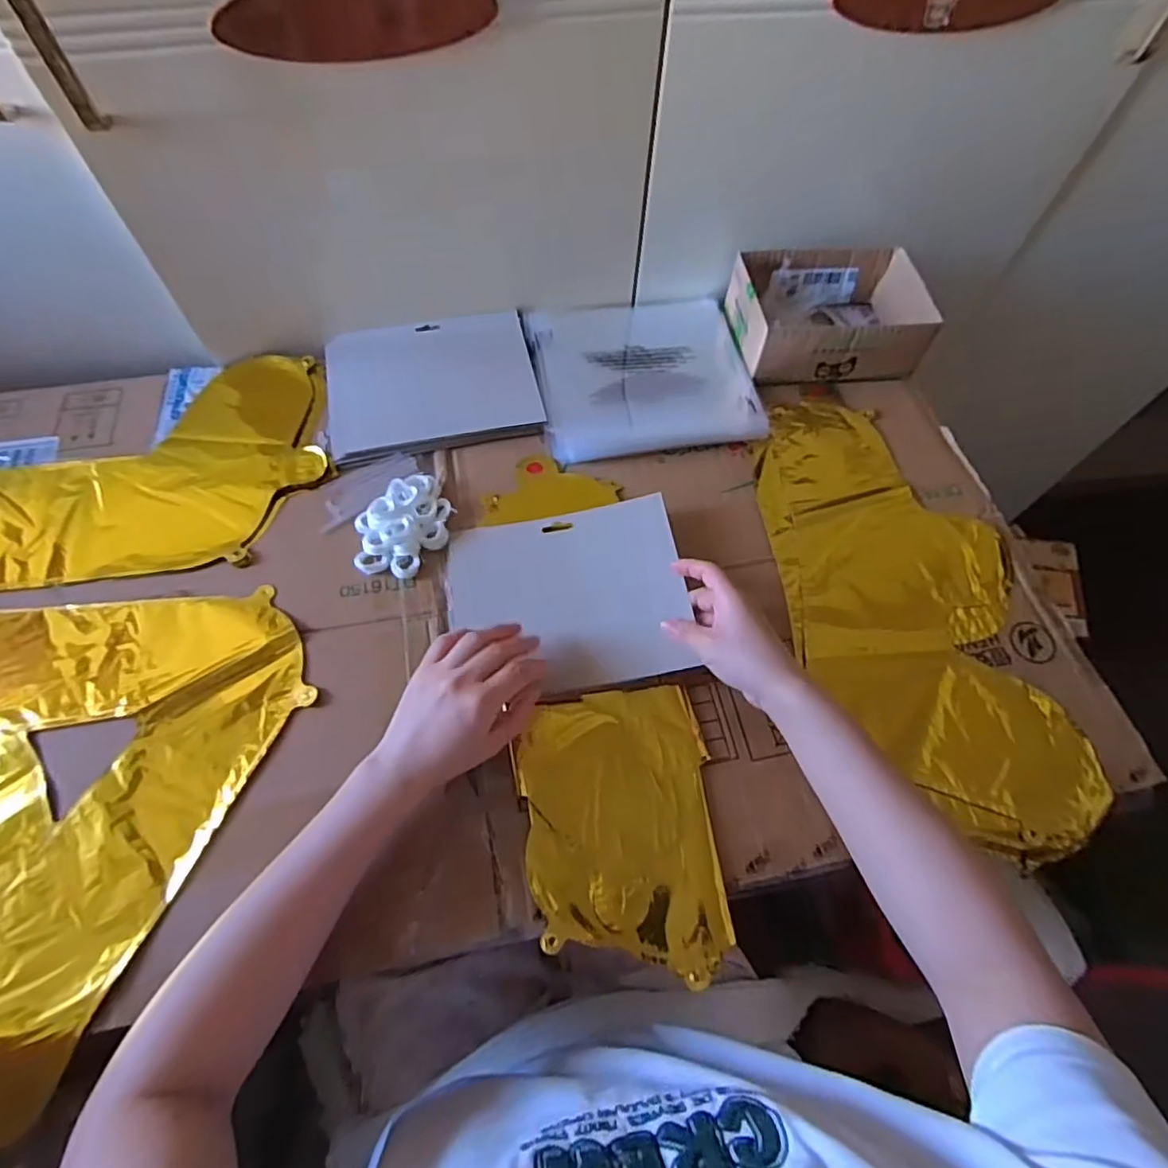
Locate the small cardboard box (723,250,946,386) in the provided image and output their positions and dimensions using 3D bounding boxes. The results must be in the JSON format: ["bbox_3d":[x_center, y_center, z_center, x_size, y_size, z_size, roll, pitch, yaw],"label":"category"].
[{"bbox_3d":[0.257,-0.290,0.671,0.189,0.064,0.145,-1,62,-3],"label":"small cardboard box"}]

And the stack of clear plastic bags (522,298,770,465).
[{"bbox_3d":[0.059,-0.224,0.651,0.216,0.016,0.206,-8,62,-7],"label":"stack of clear plastic bags"}]

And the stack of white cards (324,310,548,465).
[{"bbox_3d":[-0.152,-0.204,0.631,0.204,0.014,0.168,-10,62,-8],"label":"stack of white cards"}]

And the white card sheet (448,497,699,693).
[{"bbox_3d":[-0.014,0.009,0.525,0.192,0.009,0.164,-11,64,0],"label":"white card sheet"}]

